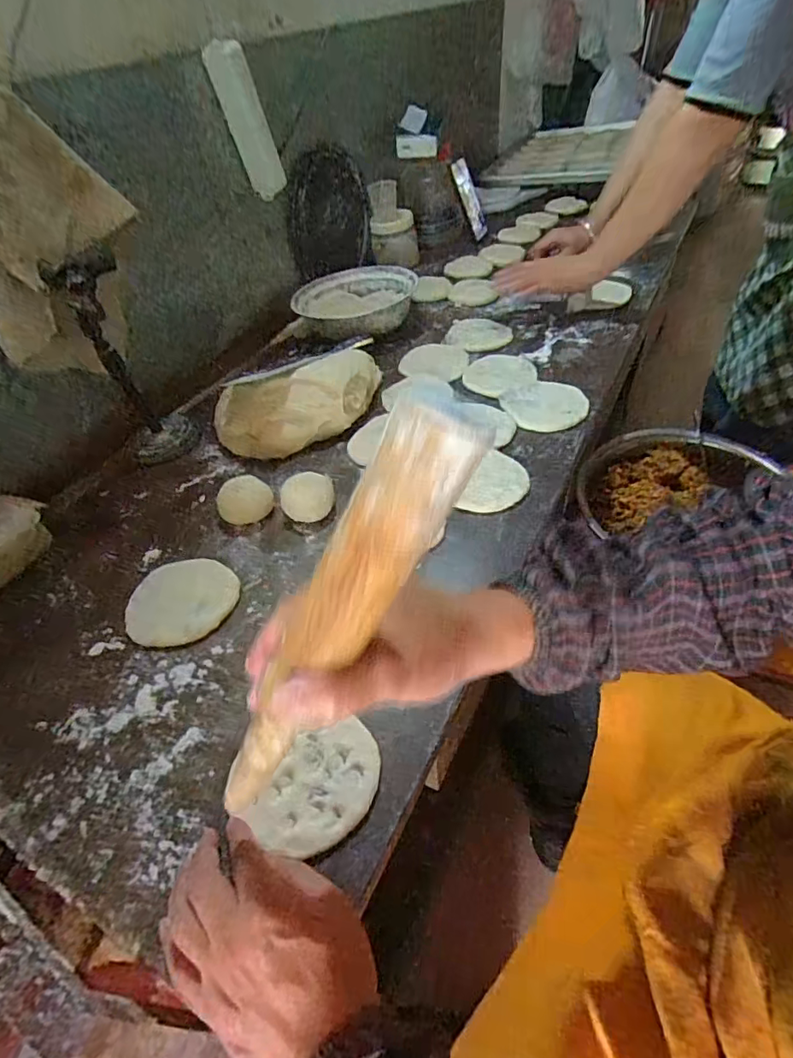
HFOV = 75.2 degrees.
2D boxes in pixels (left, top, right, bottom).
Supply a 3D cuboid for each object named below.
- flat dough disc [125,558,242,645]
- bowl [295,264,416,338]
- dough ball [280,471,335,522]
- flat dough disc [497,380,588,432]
[{"bbox_3d":[-0.217,0.073,0.521,0.104,0.009,0.103,-4,45,4],"label":"flat dough disc"},{"bbox_3d":[-0.073,-0.396,0.918,0.208,0.057,0.201,-3,46,3],"label":"bowl"},{"bbox_3d":[-0.103,-0.037,0.599,0.059,0.036,0.054,-7,45,0],"label":"dough ball"},{"bbox_3d":[0.207,-0.175,0.714,0.113,0.005,0.106,-3,46,3],"label":"flat dough disc"}]

